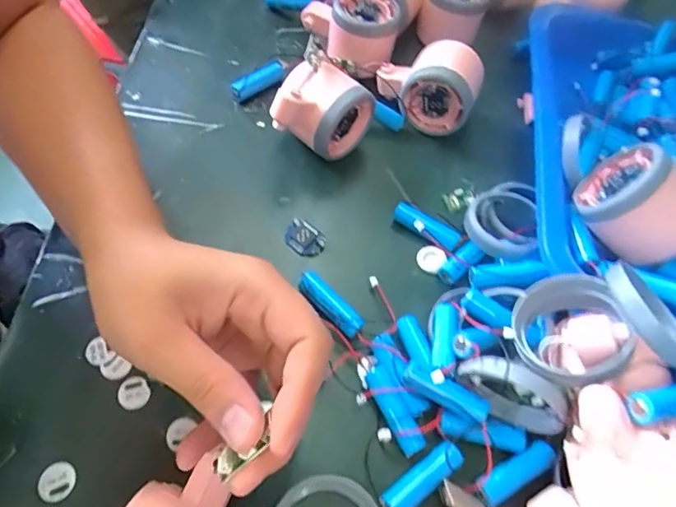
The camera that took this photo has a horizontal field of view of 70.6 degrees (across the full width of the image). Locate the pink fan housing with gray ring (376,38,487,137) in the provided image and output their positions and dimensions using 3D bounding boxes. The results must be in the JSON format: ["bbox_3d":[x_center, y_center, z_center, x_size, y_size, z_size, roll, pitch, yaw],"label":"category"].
[{"bbox_3d":[0.073,-0.138,0.390,0.080,0.059,0.051,22,58,5],"label":"pink fan housing with gray ring"}]

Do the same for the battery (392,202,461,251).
[{"bbox_3d":[0.062,-0.020,0.340,0.050,0.014,0.011,37,61,15],"label":"battery"}]

